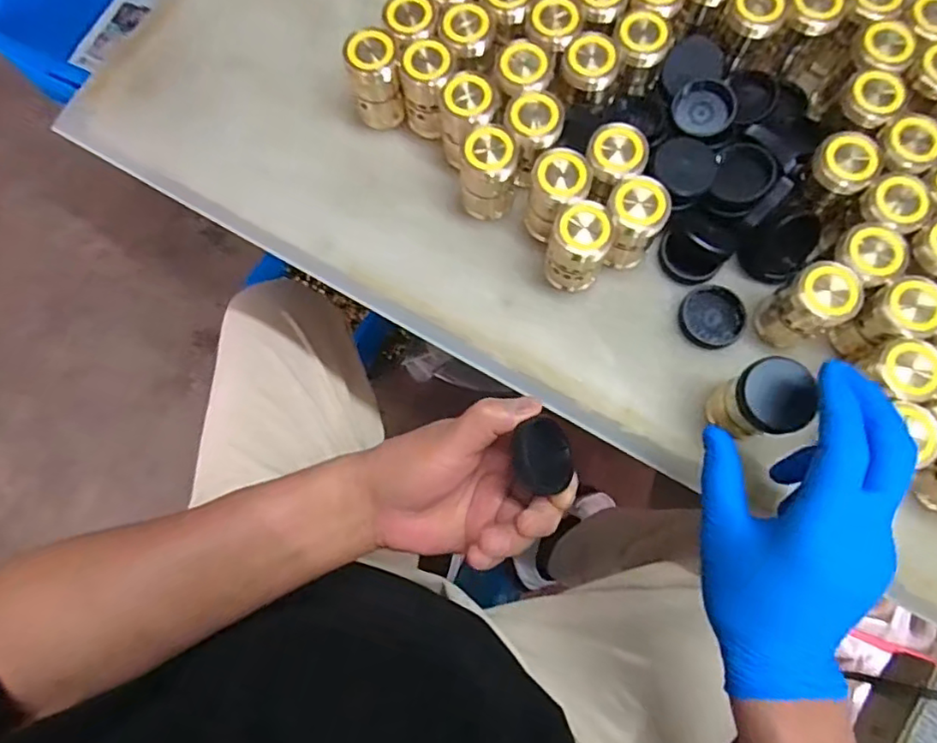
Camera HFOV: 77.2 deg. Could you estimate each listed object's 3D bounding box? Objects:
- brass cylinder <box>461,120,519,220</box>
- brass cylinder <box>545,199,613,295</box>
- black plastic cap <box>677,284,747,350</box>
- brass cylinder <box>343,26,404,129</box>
[{"bbox_3d":[0.013,-0.135,0.408,0.034,0.072,0.035,0,77,1],"label":"brass cylinder"},{"bbox_3d":[0.072,-0.081,0.393,0.038,0.076,0.036,0,77,1],"label":"brass cylinder"},{"bbox_3d":[0.170,-0.038,0.409,0.042,0.010,0.044,21,78,5],"label":"black plastic cap"},{"bbox_3d":[-0.067,-0.211,0.426,0.035,0.065,0.032,0,77,1],"label":"brass cylinder"}]

